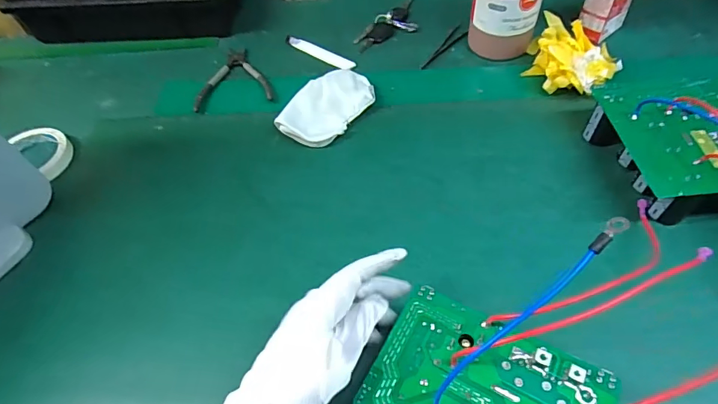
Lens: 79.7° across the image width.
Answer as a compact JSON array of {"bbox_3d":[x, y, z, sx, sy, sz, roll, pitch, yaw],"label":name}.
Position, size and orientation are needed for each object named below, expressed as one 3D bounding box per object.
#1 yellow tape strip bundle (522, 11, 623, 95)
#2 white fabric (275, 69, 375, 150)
[{"bbox_3d":[0.268,-0.184,0.551,0.118,0.061,0.084,30,61,23],"label":"yellow tape strip bundle"},{"bbox_3d":[-0.042,-0.122,0.556,0.084,0.020,0.126,30,61,24],"label":"white fabric"}]

